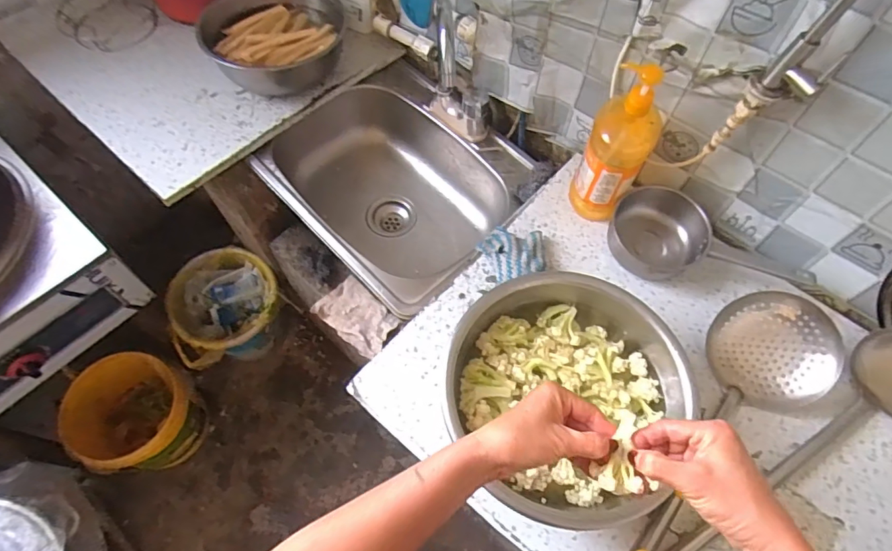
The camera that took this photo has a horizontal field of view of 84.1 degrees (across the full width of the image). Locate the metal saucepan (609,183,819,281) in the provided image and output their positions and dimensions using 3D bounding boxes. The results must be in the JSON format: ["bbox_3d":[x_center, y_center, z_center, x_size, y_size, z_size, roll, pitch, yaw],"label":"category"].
[{"bbox_3d":[0.422,-0.052,0.812,0.302,0.084,0.150,4,60,0],"label":"metal saucepan"}]

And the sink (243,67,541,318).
[{"bbox_3d":[-0.096,-0.157,1.053,0.403,0.235,0.490,-39,69,-22],"label":"sink"}]

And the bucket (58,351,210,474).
[{"bbox_3d":[-0.787,0.365,1.267,0.246,0.245,0.252,1,60,-2],"label":"bucket"}]

